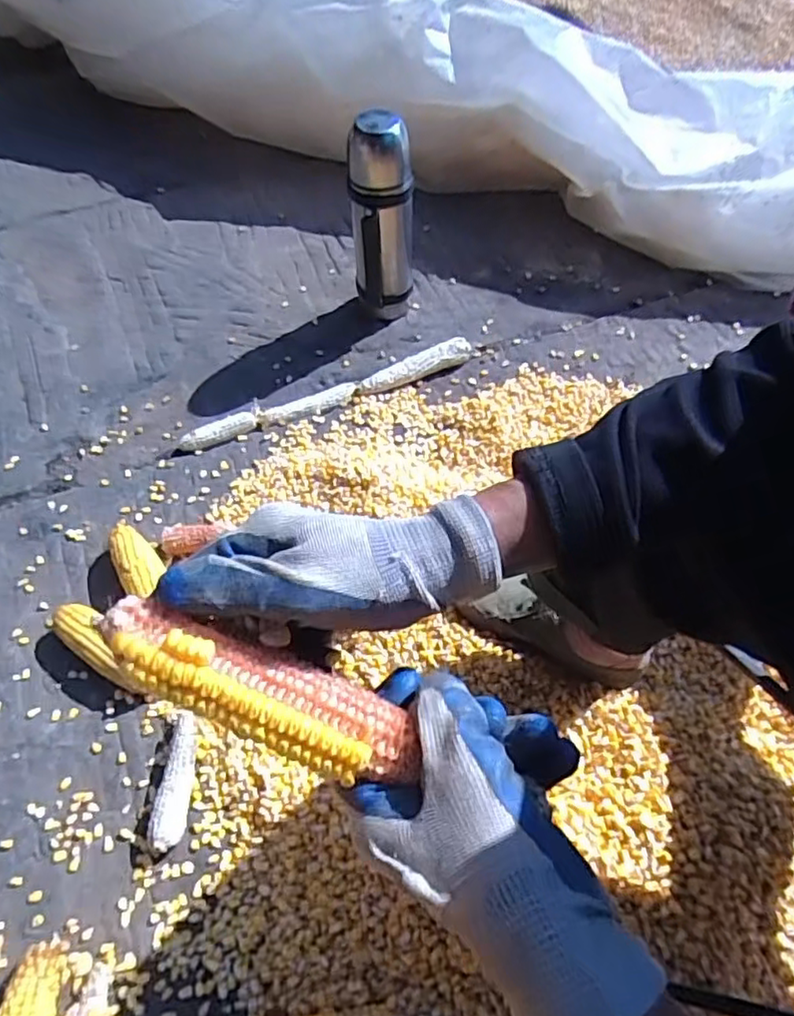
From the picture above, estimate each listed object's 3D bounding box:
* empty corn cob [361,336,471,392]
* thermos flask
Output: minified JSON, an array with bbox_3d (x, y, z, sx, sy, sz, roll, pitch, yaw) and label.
[{"bbox_3d":[0.033,-0.232,1.019,0.185,0.032,0.033,-24,61,-15],"label":"empty corn cob"},{"bbox_3d":[-0.022,-0.438,0.993,0.098,0.316,0.079,-3,57,-2],"label":"thermos flask"}]

